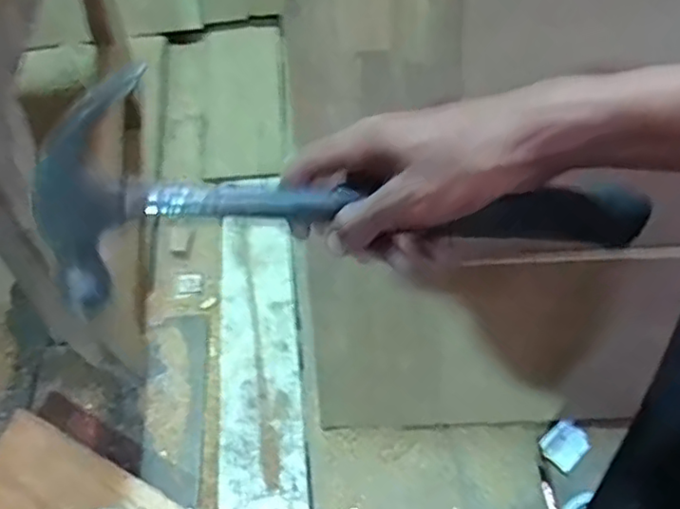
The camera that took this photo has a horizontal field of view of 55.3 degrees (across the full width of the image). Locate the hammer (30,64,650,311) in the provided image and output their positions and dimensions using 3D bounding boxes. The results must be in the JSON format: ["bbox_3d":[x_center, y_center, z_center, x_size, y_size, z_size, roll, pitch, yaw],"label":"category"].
[{"bbox_3d":[0.009,-0.043,0.340,0.313,0.108,0.031,-6,23,-9],"label":"hammer"}]

